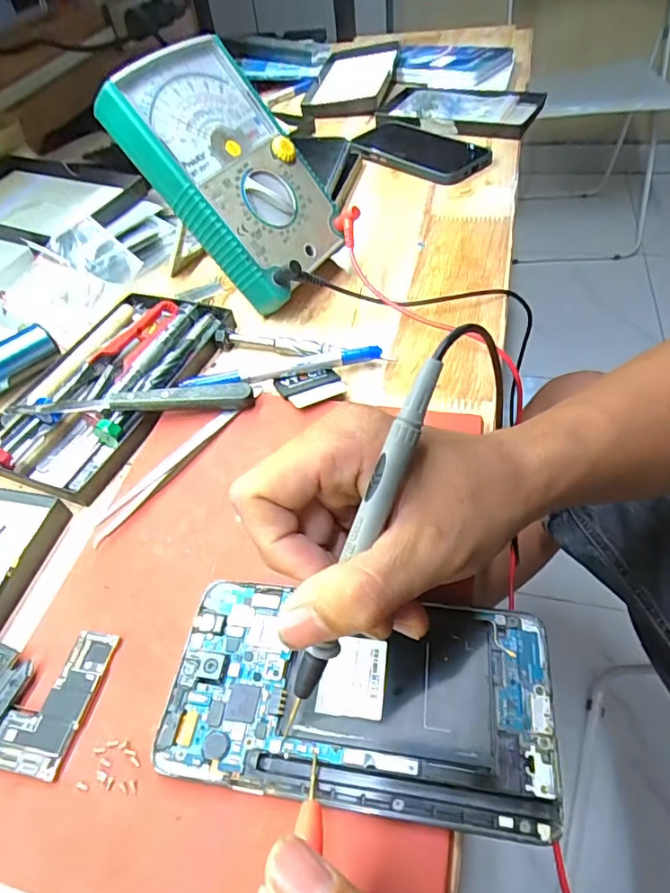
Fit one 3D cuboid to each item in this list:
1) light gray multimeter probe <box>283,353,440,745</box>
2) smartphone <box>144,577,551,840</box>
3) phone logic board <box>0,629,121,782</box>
[{"bbox_3d":[0.007,0.041,0.178,0.008,0.147,0.009,26,15,24],"label":"light gray multimeter probe"},{"bbox_3d":[0.008,0.097,0.202,0.147,0.006,0.076,3,50,9],"label":"smartphone"},{"bbox_3d":[-0.118,0.105,0.214,0.032,0.004,0.056,7,52,13],"label":"phone logic board"}]

